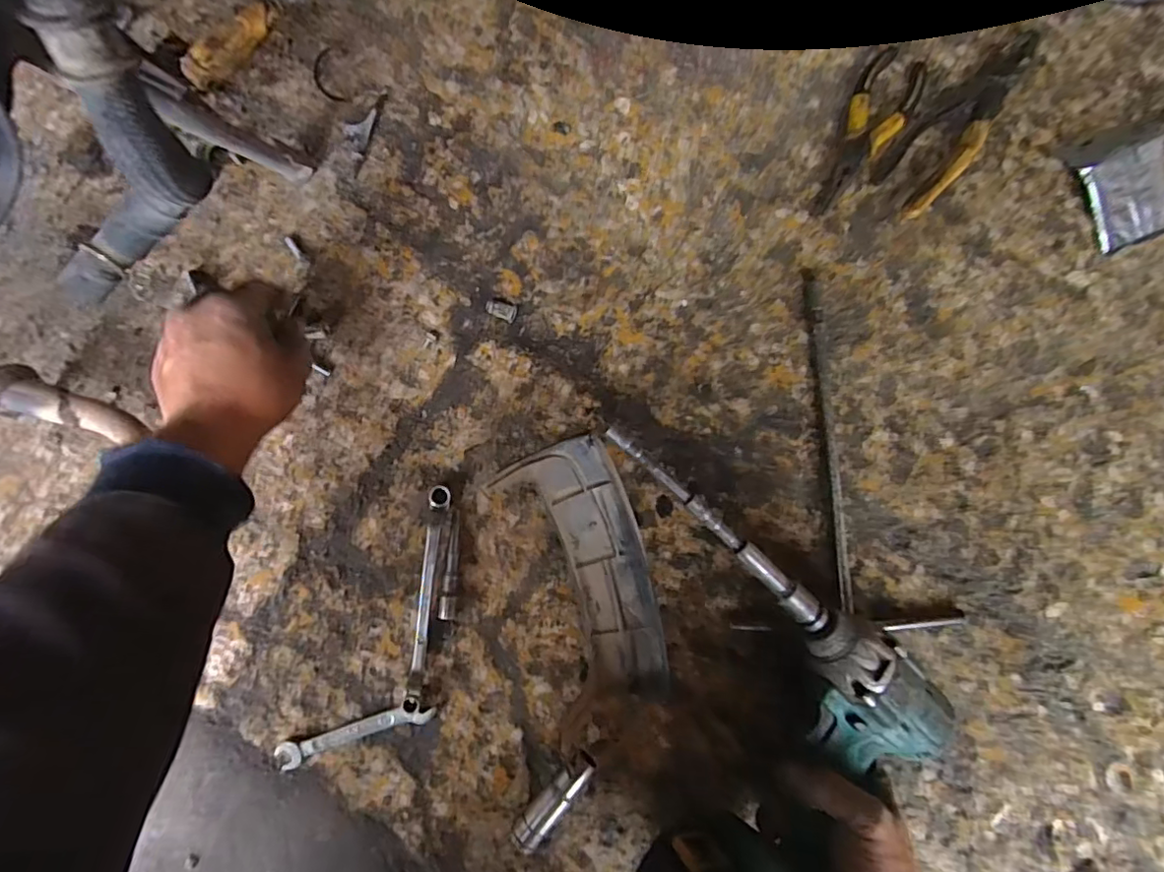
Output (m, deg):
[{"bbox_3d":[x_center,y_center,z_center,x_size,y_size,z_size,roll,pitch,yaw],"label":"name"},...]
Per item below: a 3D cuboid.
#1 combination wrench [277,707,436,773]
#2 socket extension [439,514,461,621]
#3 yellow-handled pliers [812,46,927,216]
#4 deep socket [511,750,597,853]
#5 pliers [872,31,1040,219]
[{"bbox_3d":[-0.168,0.223,0.424,0.115,0.004,0.018,-17,86,-4],"label":"combination wrench"},{"bbox_3d":[-0.099,0.099,0.437,0.011,0.011,0.079,7,84,-2],"label":"socket extension"},{"bbox_3d":[0.245,-0.257,0.480,0.052,0.016,0.158,23,84,0],"label":"yellow-handled pliers"},{"bbox_3d":[-0.021,0.270,0.420,0.022,0.018,0.080,42,84,2],"label":"deep socket"},{"bbox_3d":[0.325,-0.269,0.481,0.057,0.022,0.194,45,84,2],"label":"pliers"}]

